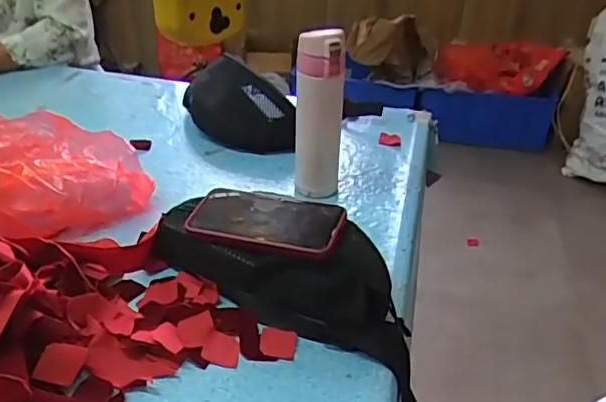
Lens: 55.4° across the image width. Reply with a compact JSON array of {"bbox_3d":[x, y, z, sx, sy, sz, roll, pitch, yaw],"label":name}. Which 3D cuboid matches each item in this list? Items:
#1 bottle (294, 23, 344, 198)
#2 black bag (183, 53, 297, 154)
[{"bbox_3d":[0.021,-0.105,0.738,0.059,0.227,0.063,4,34,2],"label":"bottle"},{"bbox_3d":[-0.099,-0.152,0.918,0.092,0.093,0.205,-26,43,-35],"label":"black bag"}]

